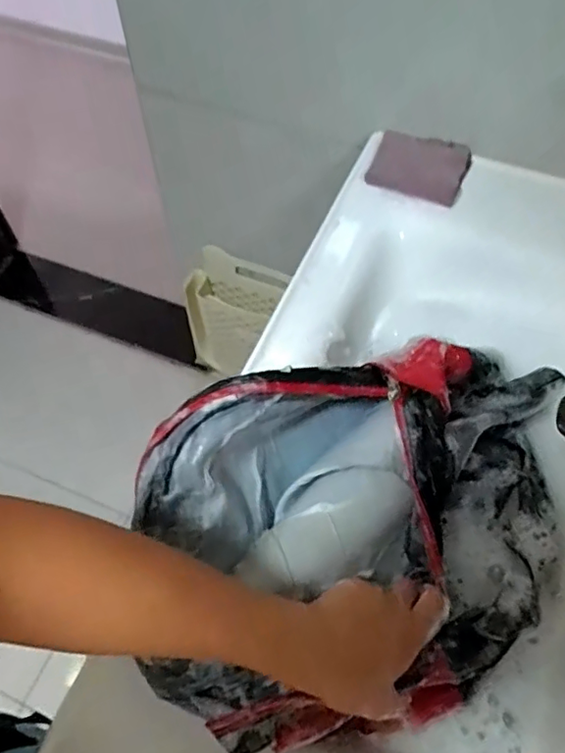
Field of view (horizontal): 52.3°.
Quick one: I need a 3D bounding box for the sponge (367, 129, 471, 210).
[{"bbox_3d":[0.173,-0.267,0.727,0.119,0.027,0.102,13,60,8],"label":"sponge"}]

